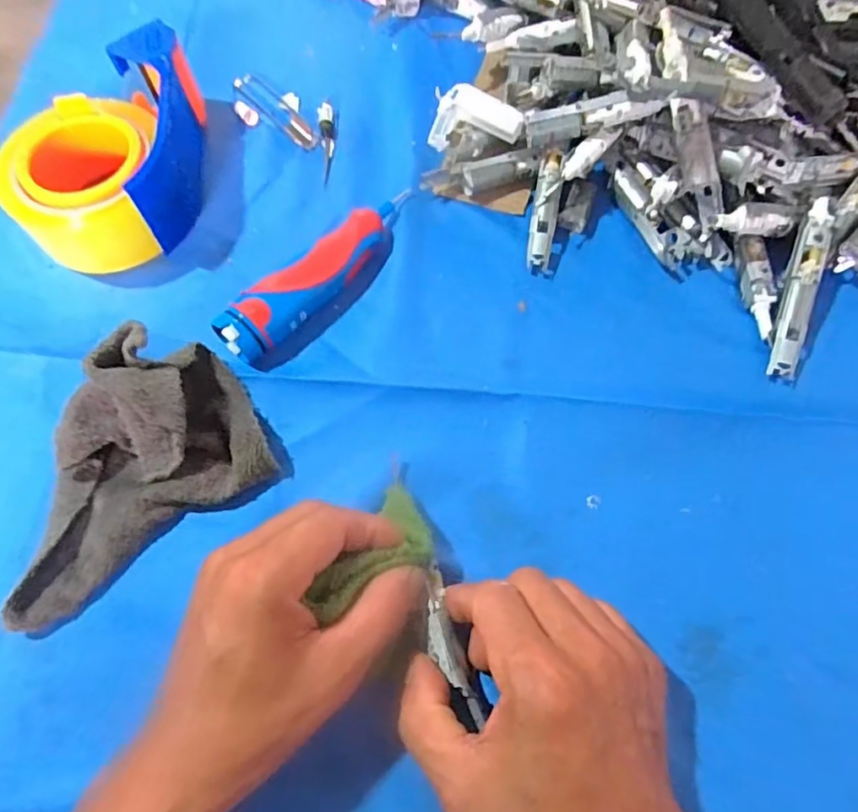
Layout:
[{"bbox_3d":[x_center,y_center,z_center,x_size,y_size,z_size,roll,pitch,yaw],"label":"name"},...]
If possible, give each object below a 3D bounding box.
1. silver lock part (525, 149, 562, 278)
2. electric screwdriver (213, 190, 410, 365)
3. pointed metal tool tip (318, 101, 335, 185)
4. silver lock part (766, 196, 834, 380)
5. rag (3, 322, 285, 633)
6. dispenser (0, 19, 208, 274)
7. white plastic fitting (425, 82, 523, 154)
[{"bbox_3d":[0.078,-0.132,0.393,0.017,0.014,0.085,9,83,2],"label":"silver lock part"},{"bbox_3d":[-0.066,-0.085,0.371,0.031,0.028,0.149,40,72,14],"label":"electric screwdriver"},{"bbox_3d":[-0.074,-0.193,0.431,0.010,0.006,0.074,-5,67,-4],"label":"pointed metal tool tip"},{"bbox_3d":[0.235,-0.076,0.370,0.016,0.015,0.122,18,82,6],"label":"silver lock part"},{"bbox_3d":[-0.163,0.032,0.302,0.149,0.055,0.092,-35,72,-15],"label":"rag"},{"bbox_3d":[-0.212,-0.167,0.388,0.108,0.061,0.157,-5,67,-3],"label":"dispenser"},{"bbox_3d":[0.032,-0.194,0.412,0.067,0.047,0.022,20,68,7],"label":"white plastic fitting"}]

